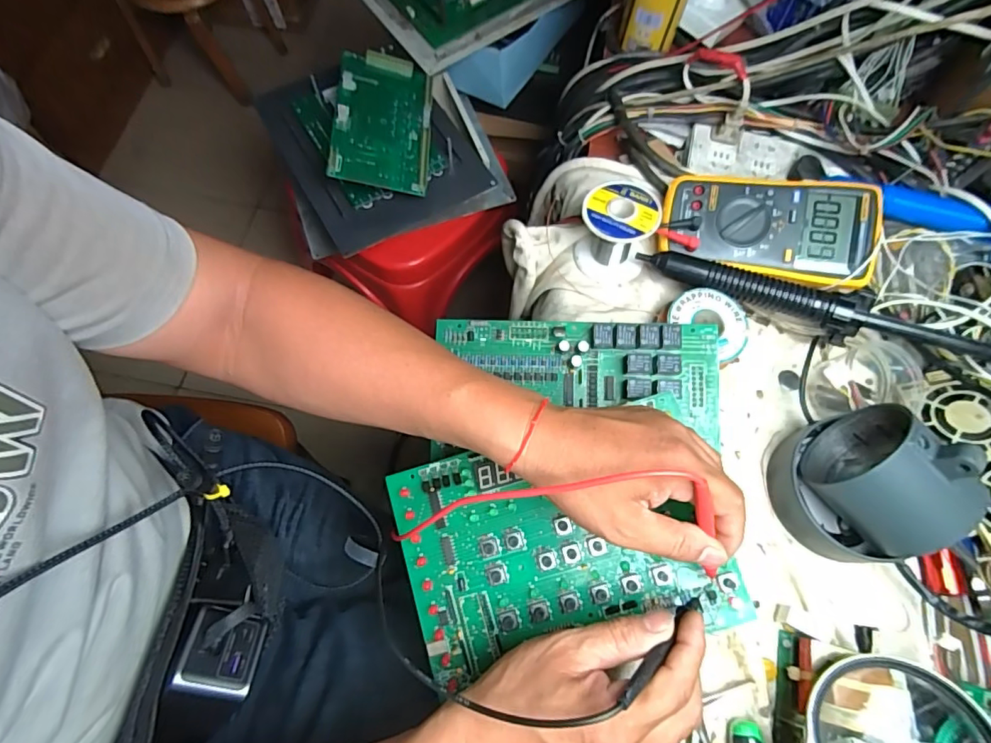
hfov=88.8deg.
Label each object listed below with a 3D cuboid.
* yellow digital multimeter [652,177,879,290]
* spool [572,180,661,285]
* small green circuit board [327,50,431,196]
[{"bbox_3d":[0.242,-0.129,0.458,0.176,0.039,0.089,12,89,8],"label":"yellow digital multimeter"},{"bbox_3d":[0.106,-0.121,0.452,0.062,0.073,0.058,0,69,-1],"label":"spool"},{"bbox_3d":[-0.144,-0.322,0.653,0.116,0.014,0.204,7,74,-17],"label":"small green circuit board"}]

